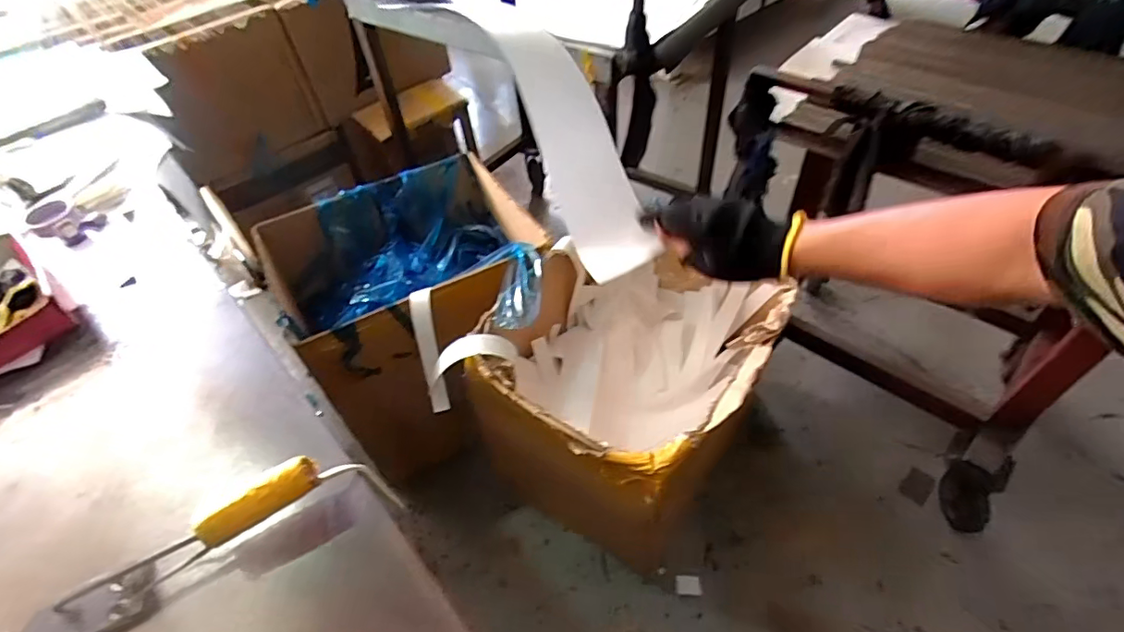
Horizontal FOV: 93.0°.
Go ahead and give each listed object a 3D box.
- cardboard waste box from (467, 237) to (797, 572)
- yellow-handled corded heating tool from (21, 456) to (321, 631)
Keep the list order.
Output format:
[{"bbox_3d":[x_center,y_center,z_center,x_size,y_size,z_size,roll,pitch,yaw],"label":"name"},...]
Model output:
[{"bbox_3d":[0.167,0.150,1.188,0.466,0.539,0.567,24,56,24],"label":"cardboard waste box"},{"bbox_3d":[-0.343,0.216,0.466,0.274,0.056,0.051,-26,52,-16],"label":"yellow-handled corded heating tool"}]

